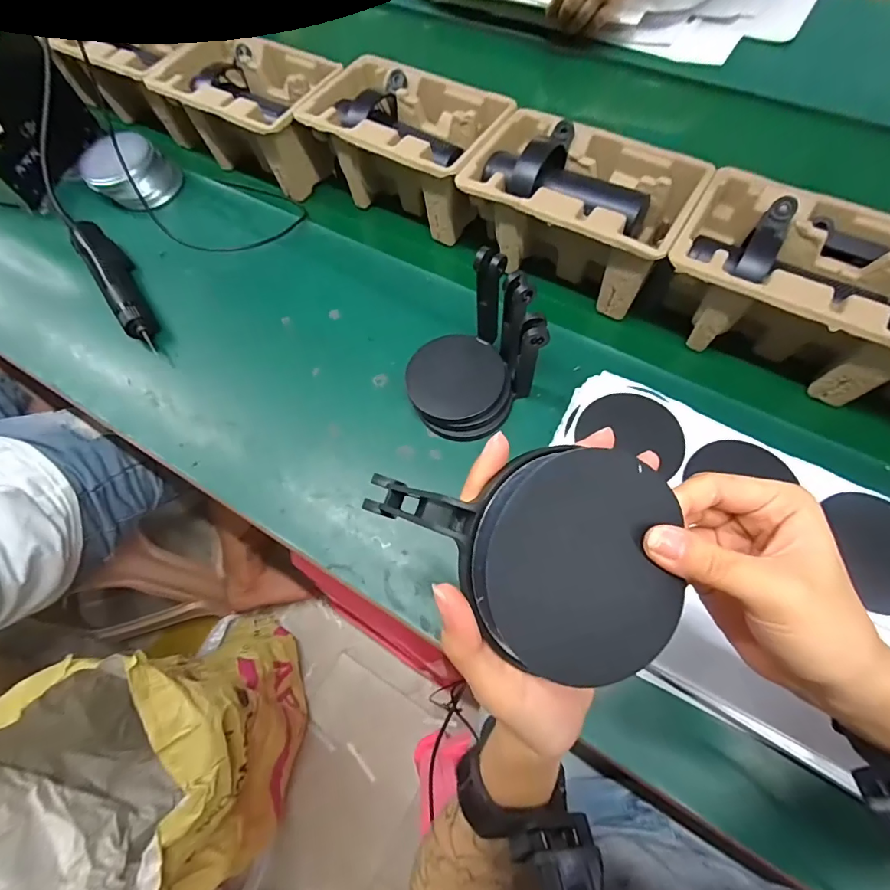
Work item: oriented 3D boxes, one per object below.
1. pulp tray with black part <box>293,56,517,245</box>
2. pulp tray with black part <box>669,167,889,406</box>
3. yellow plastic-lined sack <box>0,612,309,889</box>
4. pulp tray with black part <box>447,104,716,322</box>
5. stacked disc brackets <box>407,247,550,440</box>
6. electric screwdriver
[{"bbox_3d":[-0.050,-0.366,0.569,0.238,0.107,0.142,31,70,12],"label":"pulp tray with black part"},{"bbox_3d":[0.329,-0.151,0.445,0.225,0.103,0.142,31,70,12],"label":"pulp tray with black part"},{"bbox_3d":[-0.438,0.477,0.744,0.322,0.580,0.380,8,67,3],"label":"yellow plastic-lined sack"},{"bbox_3d":[0.140,-0.257,0.504,0.218,0.103,0.137,29,70,11],"label":"pulp tray with black part"},{"bbox_3d":[0.024,-0.083,0.430,0.117,0.127,0.102,-32,71,-13],"label":"stacked disc brackets"},{"bbox_3d":[-0.401,-0.204,0.564,0.042,0.031,0.222,-34,71,-14],"label":"electric screwdriver"}]

